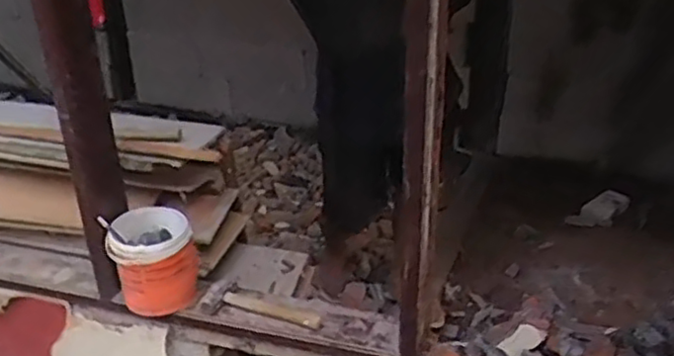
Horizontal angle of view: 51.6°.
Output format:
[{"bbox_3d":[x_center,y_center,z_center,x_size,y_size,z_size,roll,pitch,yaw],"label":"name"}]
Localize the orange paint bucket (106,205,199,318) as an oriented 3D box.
[{"bbox_3d":[-0.441,0.208,1.699,0.190,0.228,0.189,-1,28,1],"label":"orange paint bucket"}]

